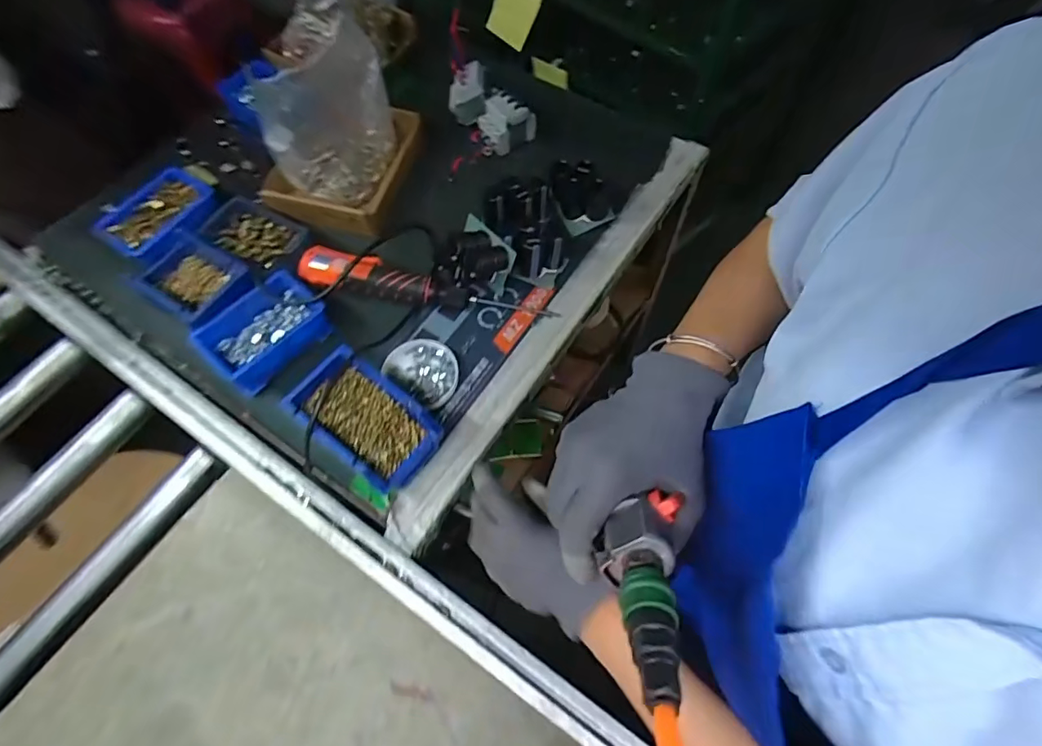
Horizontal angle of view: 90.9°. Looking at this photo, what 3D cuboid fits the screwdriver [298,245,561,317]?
[{"bbox_3d":[-0.131,-0.112,0.701,0.346,0.060,0.074,10,65,6],"label":"screwdriver"}]

